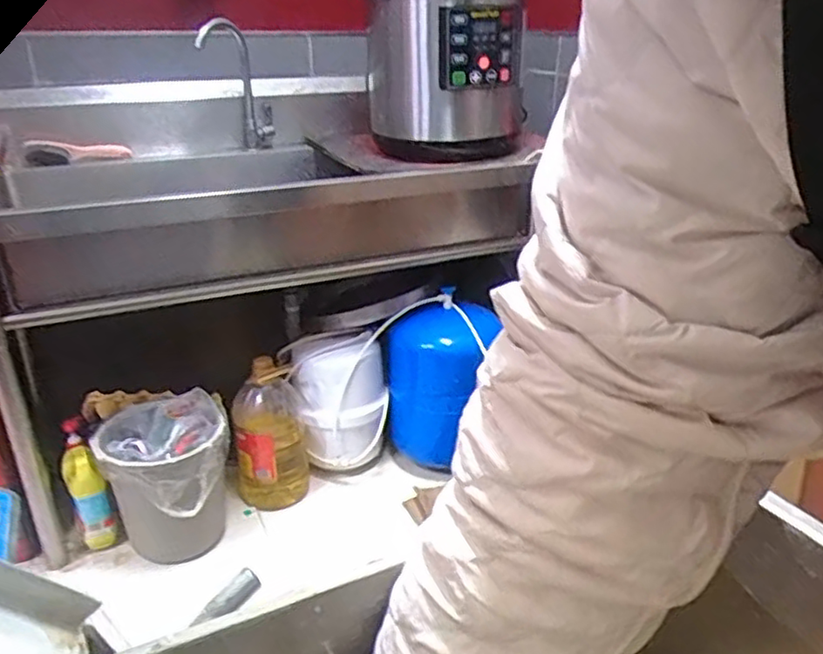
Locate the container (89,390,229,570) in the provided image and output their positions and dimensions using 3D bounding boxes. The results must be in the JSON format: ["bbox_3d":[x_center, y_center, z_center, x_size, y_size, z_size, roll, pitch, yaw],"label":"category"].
[{"bbox_3d":[-0.515,0.330,1.431,0.253,0.315,0.285,-11,26,-24],"label":"container"}]

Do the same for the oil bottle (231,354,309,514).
[{"bbox_3d":[-0.326,0.249,1.544,0.158,0.362,0.122,-2,24,-6],"label":"oil bottle"}]

